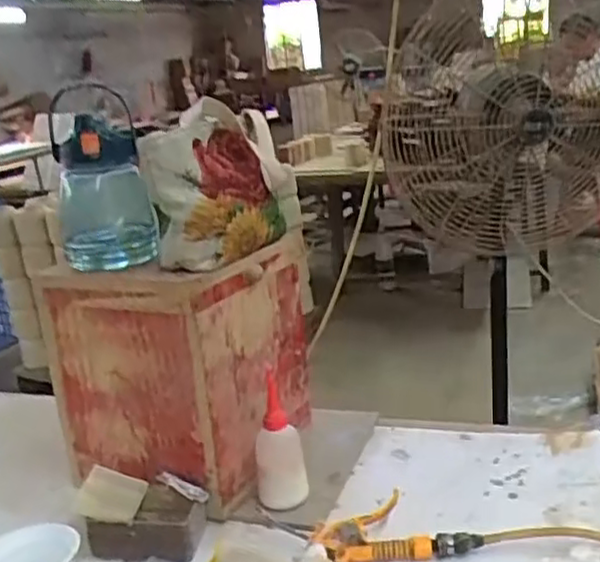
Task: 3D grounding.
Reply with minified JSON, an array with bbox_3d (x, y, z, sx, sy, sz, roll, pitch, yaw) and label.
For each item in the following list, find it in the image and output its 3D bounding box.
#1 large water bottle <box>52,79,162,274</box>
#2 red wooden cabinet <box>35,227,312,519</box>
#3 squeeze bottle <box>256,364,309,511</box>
[{"bbox_3d":[-0.255,-0.116,0.902,0.110,0.174,0.123,-12,18,-14],"label":"large water bottle"},{"bbox_3d":[-0.149,0.104,0.961,0.247,0.294,0.266,5,21,33],"label":"red wooden cabinet"},{"bbox_3d":[-0.028,0.204,0.870,0.062,0.153,0.067,-8,18,-5],"label":"squeeze bottle"}]

